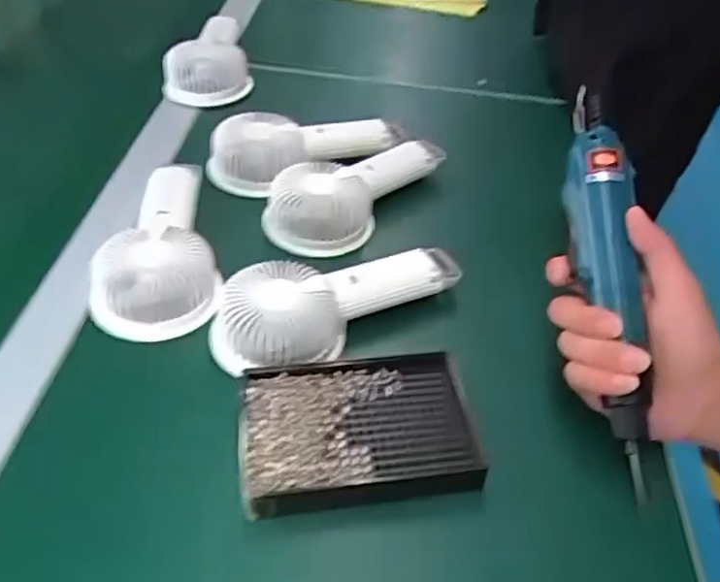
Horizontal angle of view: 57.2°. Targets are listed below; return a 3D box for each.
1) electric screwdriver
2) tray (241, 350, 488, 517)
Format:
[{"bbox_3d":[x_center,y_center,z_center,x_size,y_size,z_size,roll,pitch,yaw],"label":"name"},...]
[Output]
[{"bbox_3d":[0.157,-0.010,0.416,0.039,0.030,0.261,0,75,-8],"label":"electric screwdriver"},{"bbox_3d":[-0.002,0.083,0.405,0.138,0.020,0.095,-2,44,-10],"label":"tray"}]

